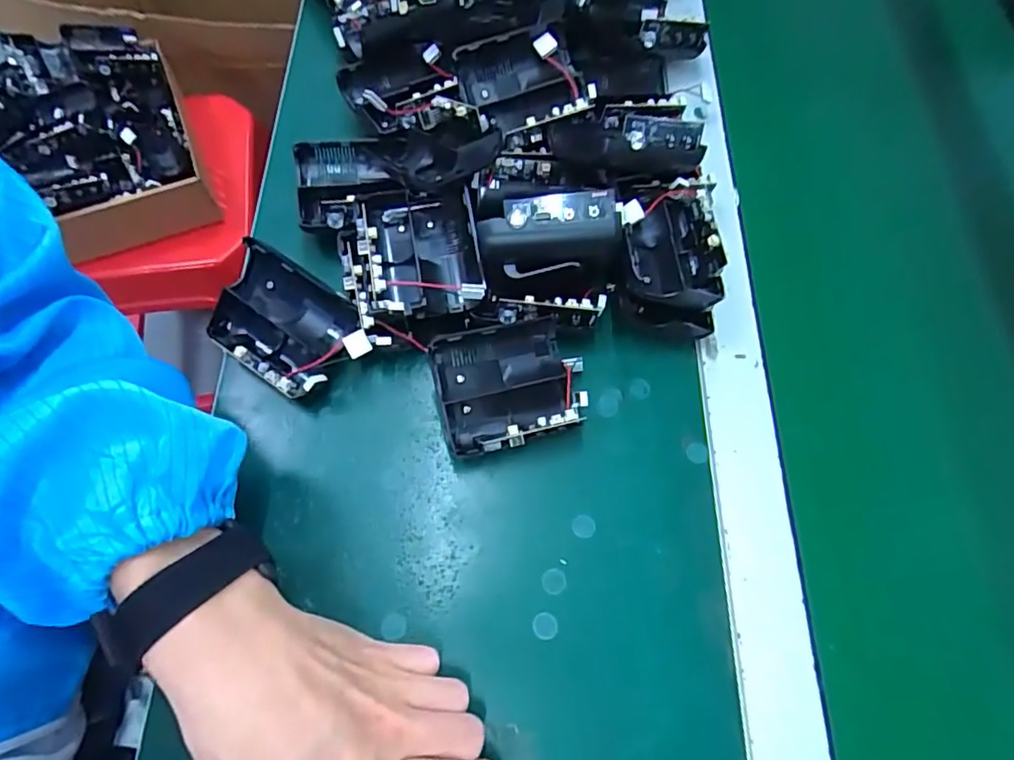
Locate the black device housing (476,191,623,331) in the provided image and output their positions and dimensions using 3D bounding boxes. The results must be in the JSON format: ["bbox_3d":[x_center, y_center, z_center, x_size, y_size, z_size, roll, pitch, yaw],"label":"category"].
[{"bbox_3d":[0.024,-0.074,0.324,0.079,0.066,0.021,2,39,0],"label":"black device housing"}]

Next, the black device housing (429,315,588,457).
[{"bbox_3d":[0.004,0.005,0.331,0.086,0.042,0.066,-13,69,-8],"label":"black device housing"}]

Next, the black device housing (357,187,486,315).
[{"bbox_3d":[-0.051,-0.078,0.335,0.066,0.029,0.085,-11,69,-8],"label":"black device housing"}]

